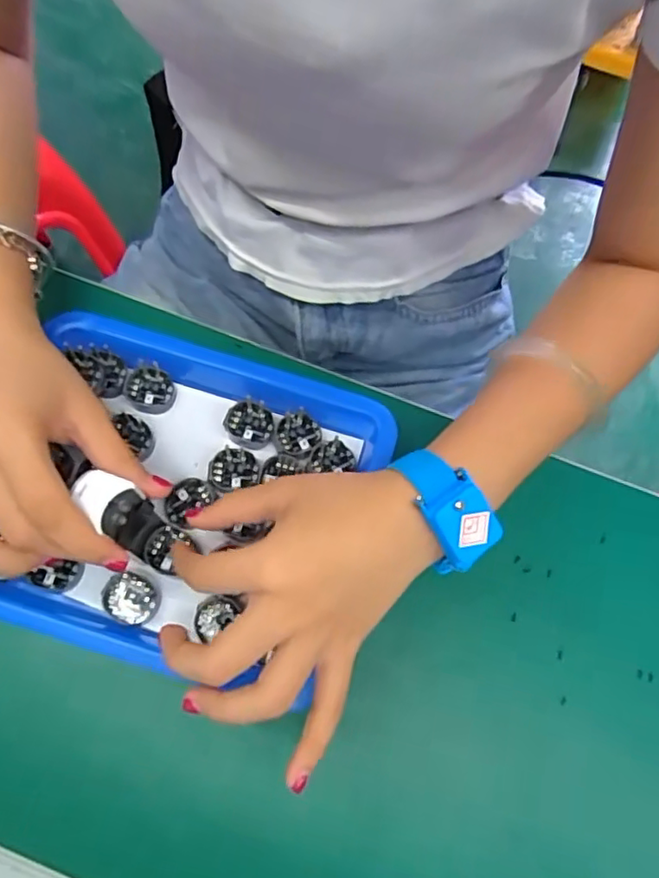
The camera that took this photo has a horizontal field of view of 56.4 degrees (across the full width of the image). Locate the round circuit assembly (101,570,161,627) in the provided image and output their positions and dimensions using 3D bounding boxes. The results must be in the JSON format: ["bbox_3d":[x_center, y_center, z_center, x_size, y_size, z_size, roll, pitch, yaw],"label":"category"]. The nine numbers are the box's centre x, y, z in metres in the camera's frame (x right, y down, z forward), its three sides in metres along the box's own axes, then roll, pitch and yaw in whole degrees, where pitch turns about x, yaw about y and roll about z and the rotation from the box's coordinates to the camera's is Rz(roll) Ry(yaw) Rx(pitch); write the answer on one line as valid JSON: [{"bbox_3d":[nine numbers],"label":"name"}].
[{"bbox_3d":[-0.106,0.086,0.329,0.029,0.012,0.026,27,72,6],"label":"round circuit assembly"}]

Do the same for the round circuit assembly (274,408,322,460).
[{"bbox_3d":[-0.018,-0.002,0.366,0.026,0.010,0.028,1,71,-3],"label":"round circuit assembly"}]

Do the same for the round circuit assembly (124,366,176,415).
[{"bbox_3d":[-0.108,-0.029,0.369,0.030,0.010,0.026,35,72,8],"label":"round circuit assembly"}]

